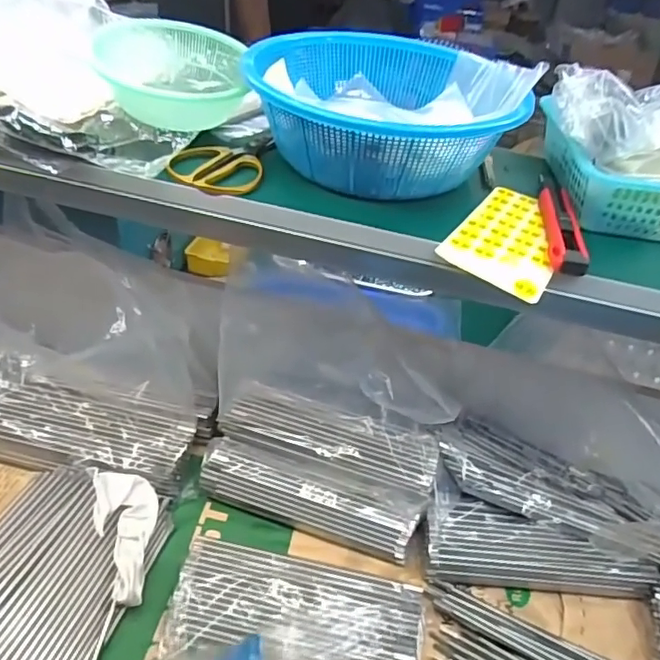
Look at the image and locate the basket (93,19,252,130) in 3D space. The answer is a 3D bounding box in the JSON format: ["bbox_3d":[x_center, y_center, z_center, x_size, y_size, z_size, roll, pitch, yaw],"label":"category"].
[{"bbox_3d":[-0.166,-0.275,0.596,0.137,0.064,0.158,-11,44,-20],"label":"basket"}]

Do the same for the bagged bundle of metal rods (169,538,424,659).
[{"bbox_3d":[-0.036,0.321,0.644,0.282,0.057,0.117,10,40,3],"label":"bagged bundle of metal rods"}]

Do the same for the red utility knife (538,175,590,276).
[{"bbox_3d":[0.213,-0.101,0.520,0.030,0.014,0.158,11,40,5],"label":"red utility knife"}]

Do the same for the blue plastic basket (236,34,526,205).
[{"bbox_3d":[0.047,-0.220,0.567,0.256,0.084,0.244,-4,42,-13],"label":"blue plastic basket"}]

